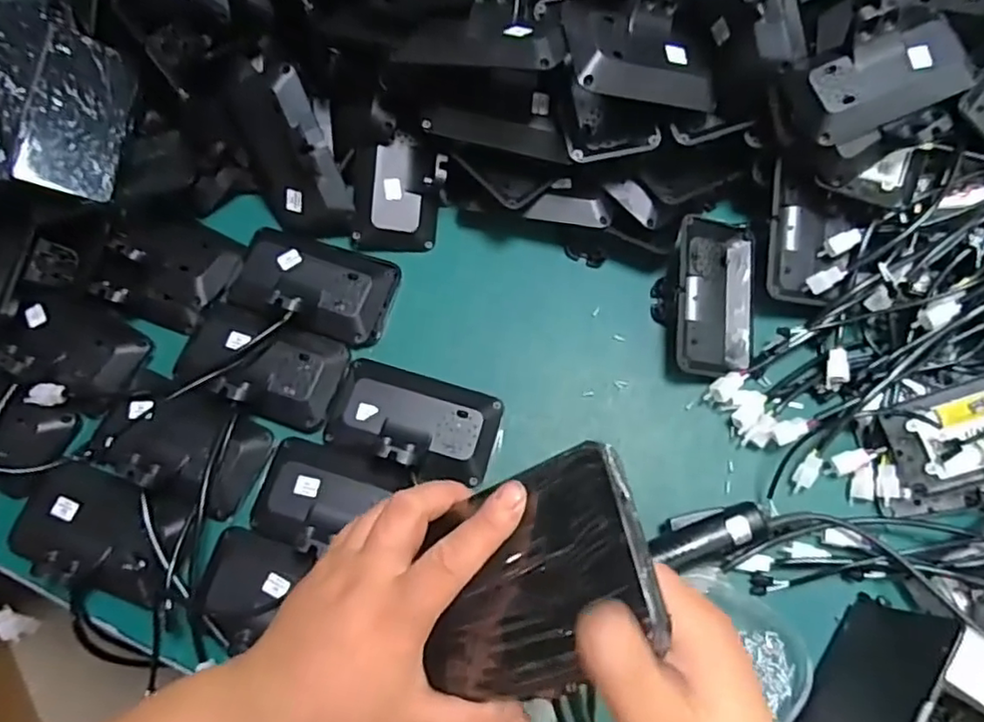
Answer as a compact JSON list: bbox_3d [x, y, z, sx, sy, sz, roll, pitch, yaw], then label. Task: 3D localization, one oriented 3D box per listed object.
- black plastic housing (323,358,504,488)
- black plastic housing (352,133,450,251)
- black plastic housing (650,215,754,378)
[{"bbox_3d":[-0.074,0.055,0.588,0.157,0.050,0.091,15,74,6],"label":"black plastic housing"},{"bbox_3d":[-0.094,-0.170,0.642,0.091,0.034,0.112,6,102,0],"label":"black plastic housing"},{"bbox_3d":[0.213,-0.066,0.618,0.098,0.042,0.164,4,73,3],"label":"black plastic housing"}]

